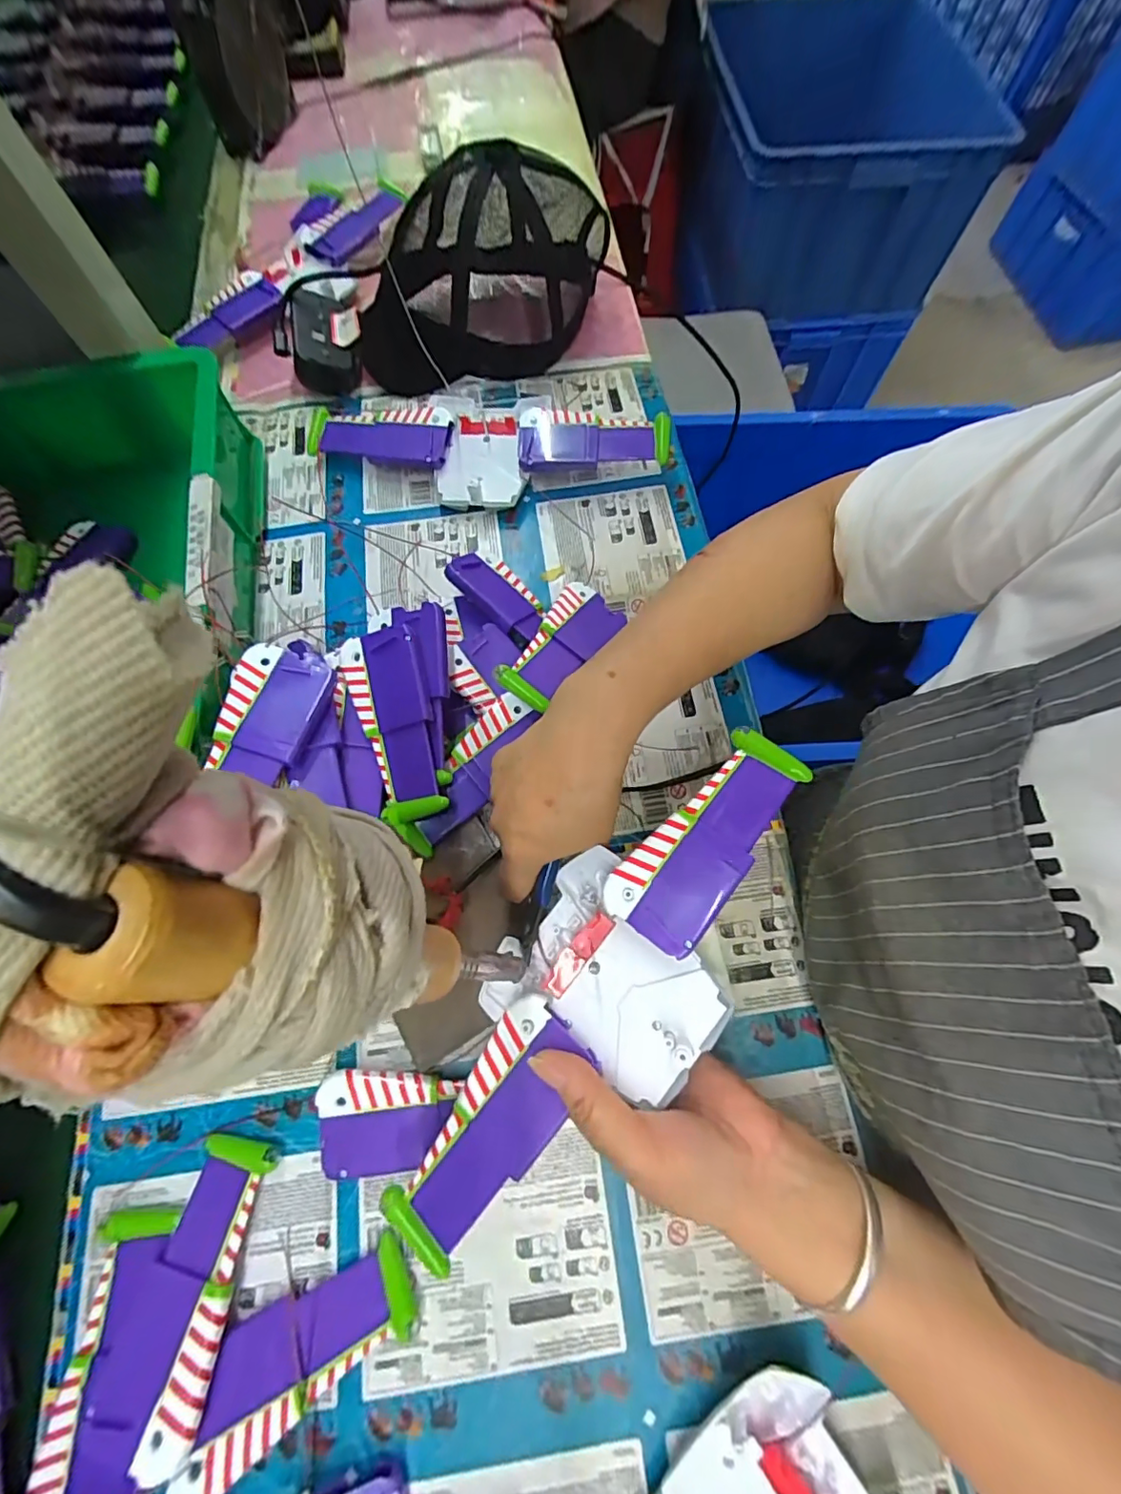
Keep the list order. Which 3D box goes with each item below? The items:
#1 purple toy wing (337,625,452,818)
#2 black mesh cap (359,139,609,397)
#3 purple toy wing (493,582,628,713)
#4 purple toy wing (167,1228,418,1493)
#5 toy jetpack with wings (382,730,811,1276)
[{"bbox_3d":[-0.102,-0.014,0.335,0.052,0.016,0.117,-14,85,-6],"label":"purple toy wing"},{"bbox_3d":[-0.068,-0.423,0.465,0.206,0.127,0.151,1,71,0],"label":"black mesh cap"},{"bbox_3d":[0.002,-0.072,0.370,0.046,0.011,0.113,29,56,9],"label":"purple toy wing"},{"bbox_3d":[-0.132,0.302,0.270,0.115,0.023,0.048,-31,74,-11],"label":"purple toy wing"},{"bbox_3d":[0.026,0.121,0.282,0.099,0.034,0.289,37,85,11],"label":"toy jetpack with wings"}]

